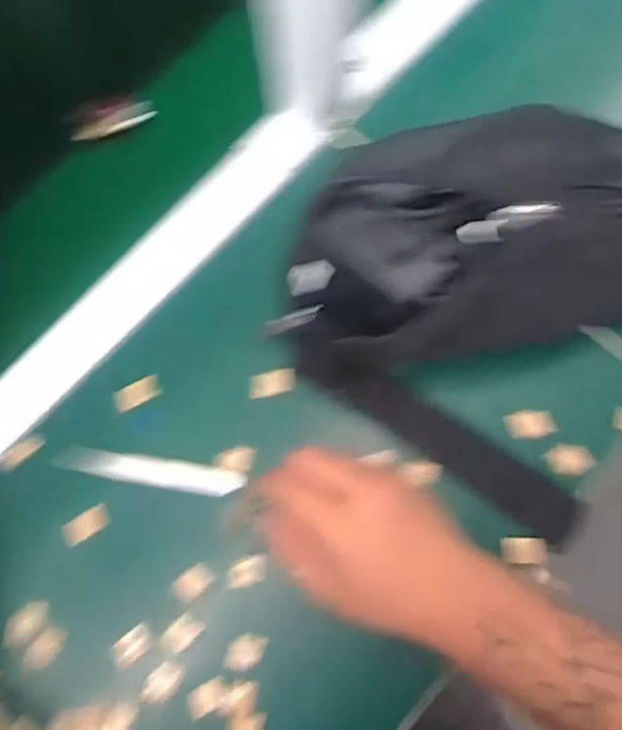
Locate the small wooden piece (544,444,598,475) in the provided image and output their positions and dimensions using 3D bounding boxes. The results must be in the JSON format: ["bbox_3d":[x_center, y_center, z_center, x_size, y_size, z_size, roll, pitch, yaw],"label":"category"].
[{"bbox_3d":[0.168,0.062,0.413,0.029,0.013,0.019,-2,75,0],"label":"small wooden piece"}]

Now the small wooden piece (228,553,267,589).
[{"bbox_3d":[-0.040,0.128,0.394,0.027,0.008,0.016,-16,75,-3],"label":"small wooden piece"}]

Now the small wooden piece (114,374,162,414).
[{"bbox_3d":[-0.117,0.019,0.426,0.032,0.006,0.014,-31,76,-22],"label":"small wooden piece"}]

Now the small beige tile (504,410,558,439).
[{"bbox_3d":[0.144,0.039,0.413,0.031,0.009,0.017,-3,75,0],"label":"small beige tile"}]

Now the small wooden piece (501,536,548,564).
[{"bbox_3d":[0.134,0.118,0.402,0.027,0.013,0.016,1,75,1],"label":"small wooden piece"}]

